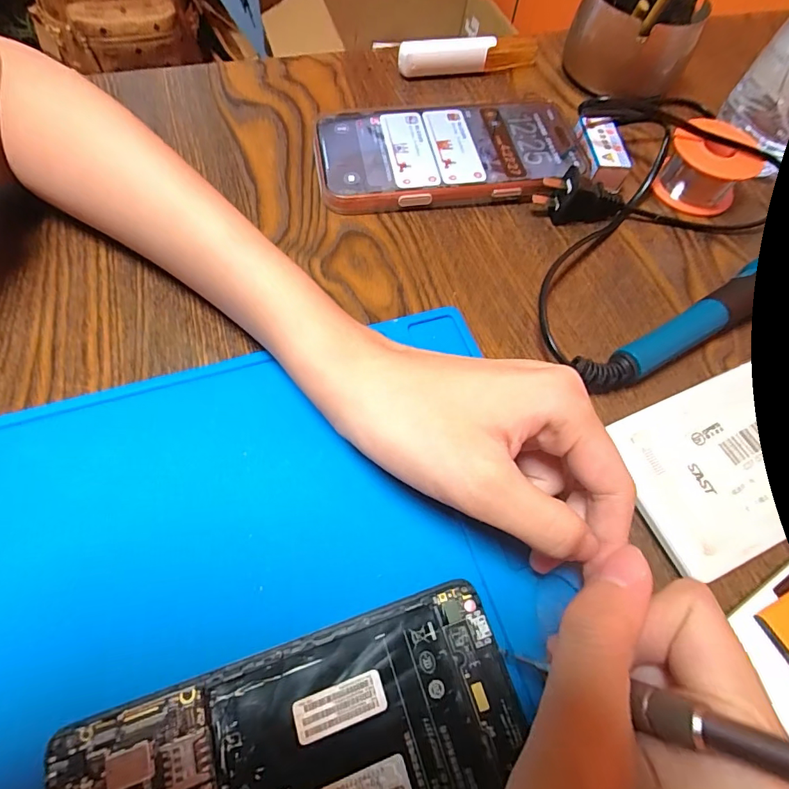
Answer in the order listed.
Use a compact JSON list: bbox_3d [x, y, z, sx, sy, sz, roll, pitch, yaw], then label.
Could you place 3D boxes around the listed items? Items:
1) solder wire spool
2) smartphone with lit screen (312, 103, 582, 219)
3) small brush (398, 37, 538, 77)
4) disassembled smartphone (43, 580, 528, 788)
[{"bbox_3d":[0.195,-0.142,0.286,0.048,0.030,0.048,1,64,-2],"label":"solder wire spool"},{"bbox_3d":[0.034,-0.150,0.286,0.160,0.014,0.080,-6,64,-6],"label":"smartphone with lit screen"},{"bbox_3d":[0.055,-0.246,0.328,0.104,0.018,0.015,-13,65,-9],"label":"small brush"},{"bbox_3d":[-0.030,0.121,0.146,0.146,0.010,0.071,-16,66,-10],"label":"disassembled smartphone"}]

